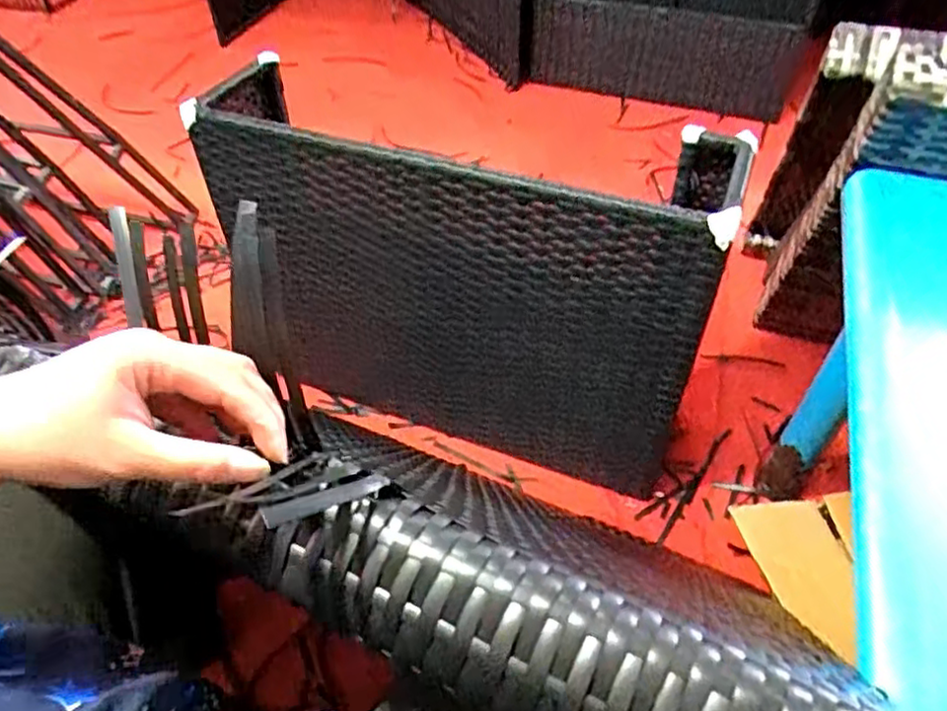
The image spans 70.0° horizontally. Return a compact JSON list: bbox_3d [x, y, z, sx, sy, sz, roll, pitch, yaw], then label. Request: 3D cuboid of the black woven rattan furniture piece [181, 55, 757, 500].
[{"bbox_3d":[-0.023,-0.100,0.986,0.696,0.508,0.202,19,48,16],"label":"black woven rattan furniture piece"}]

